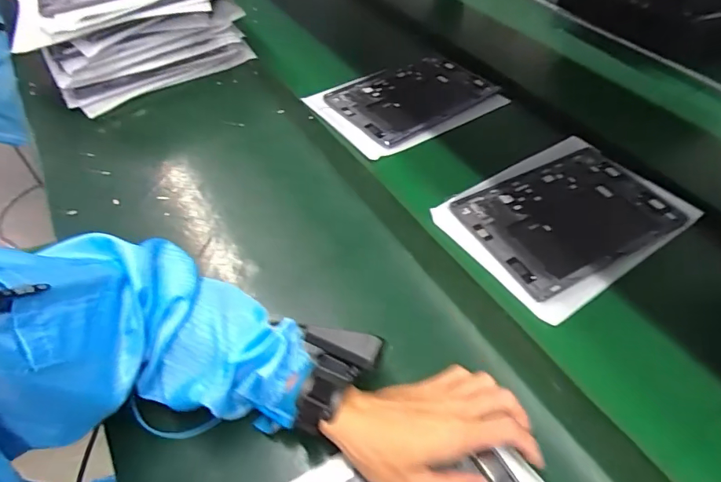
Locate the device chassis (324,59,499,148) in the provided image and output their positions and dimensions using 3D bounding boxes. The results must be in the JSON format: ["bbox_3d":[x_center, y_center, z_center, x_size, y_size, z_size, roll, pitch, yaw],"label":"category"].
[{"bbox_3d":[0.087,-0.245,0.748,0.250,0.008,0.170,-31,54,-23],"label":"device chassis"}]

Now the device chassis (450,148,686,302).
[{"bbox_3d":[0.264,-0.034,0.566,0.252,0.010,0.167,-24,52,-18],"label":"device chassis"}]

